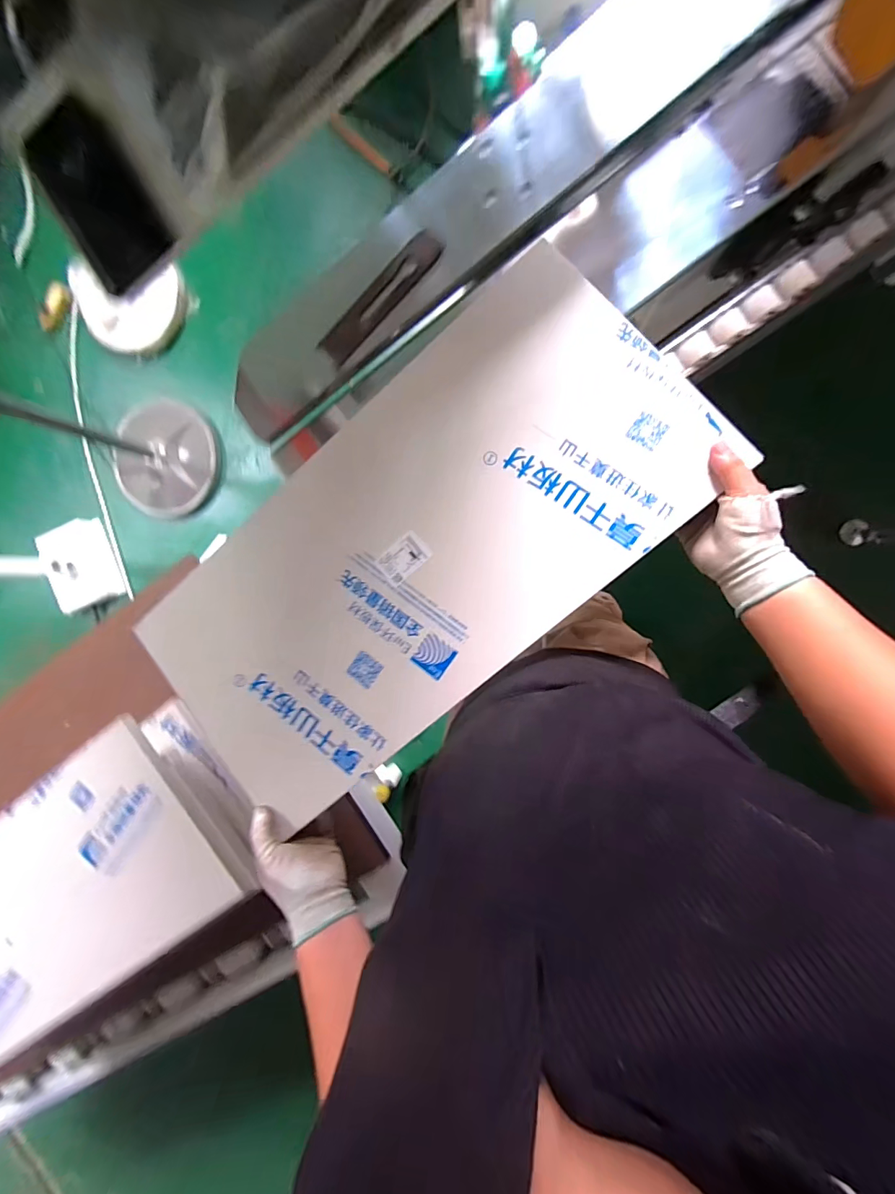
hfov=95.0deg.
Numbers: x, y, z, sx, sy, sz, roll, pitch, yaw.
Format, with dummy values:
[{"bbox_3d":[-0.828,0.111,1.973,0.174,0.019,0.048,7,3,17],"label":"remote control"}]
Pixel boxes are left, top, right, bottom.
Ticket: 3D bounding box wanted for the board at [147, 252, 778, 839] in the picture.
[{"bbox_3d":[-0.045,-0.050,0.477,0.666,0.010,0.340,-41,83,7],"label":"board"}]

